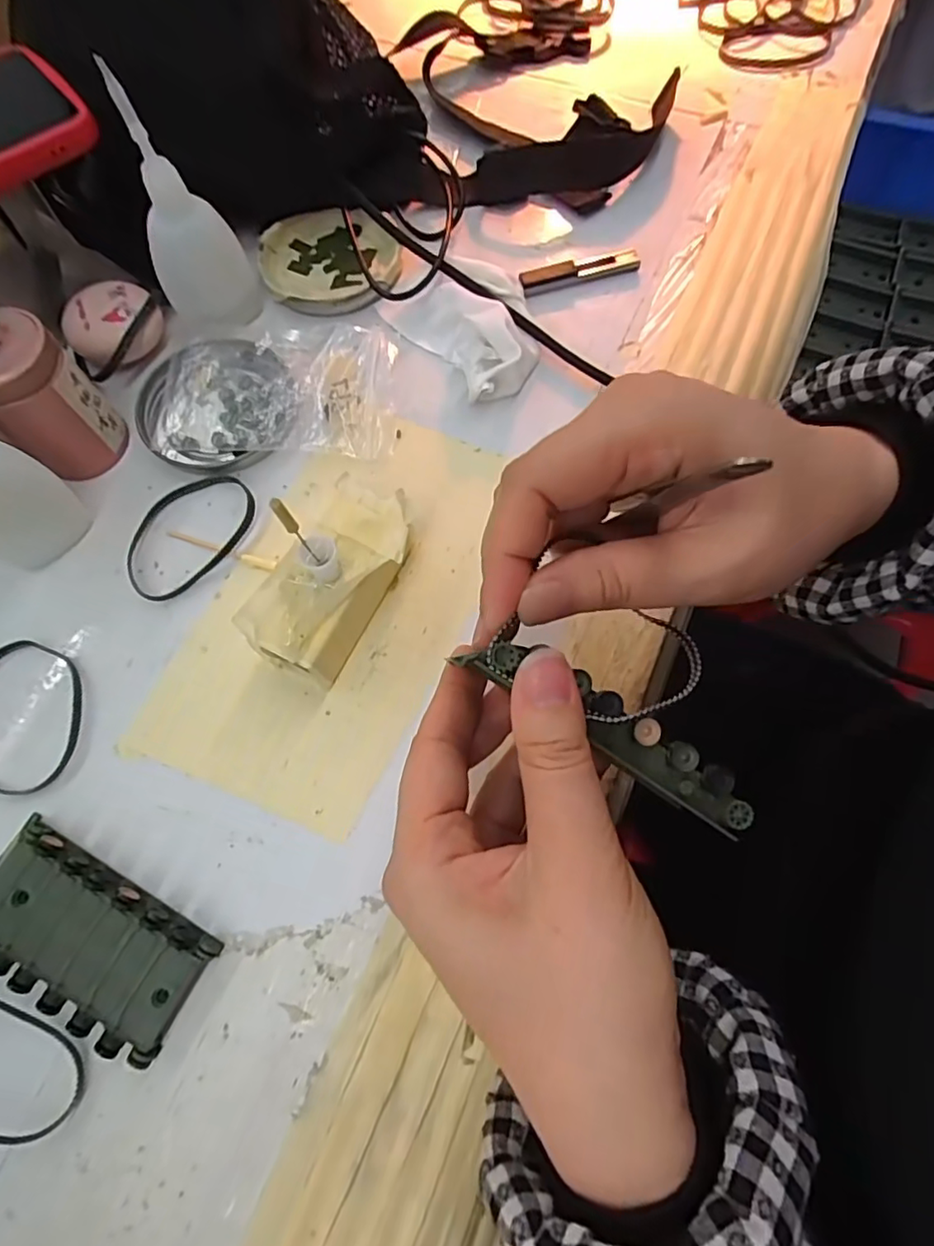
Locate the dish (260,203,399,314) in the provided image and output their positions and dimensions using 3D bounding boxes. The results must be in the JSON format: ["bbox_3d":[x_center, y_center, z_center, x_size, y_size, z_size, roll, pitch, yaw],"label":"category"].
[{"bbox_3d":[-0.079,-0.204,0.337,0.080,0.014,0.071,3,70,2],"label":"dish"}]

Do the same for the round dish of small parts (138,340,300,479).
[{"bbox_3d":[-0.128,-0.113,0.301,0.079,0.008,0.076,-15,71,-5],"label":"round dish of small parts"}]

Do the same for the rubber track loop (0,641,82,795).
[{"bbox_3d":[-0.193,0.040,0.255,0.052,0.004,0.066,-2,70,0],"label":"rubber track loop"}]

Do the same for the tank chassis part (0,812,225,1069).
[{"bbox_3d":[-0.141,0.116,0.219,0.089,0.015,0.043,27,73,10],"label":"tank chassis part"}]

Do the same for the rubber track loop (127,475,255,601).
[{"bbox_3d":[-0.134,-0.044,0.283,0.070,0.004,0.048,-43,75,-13],"label":"rubber track loop"}]

